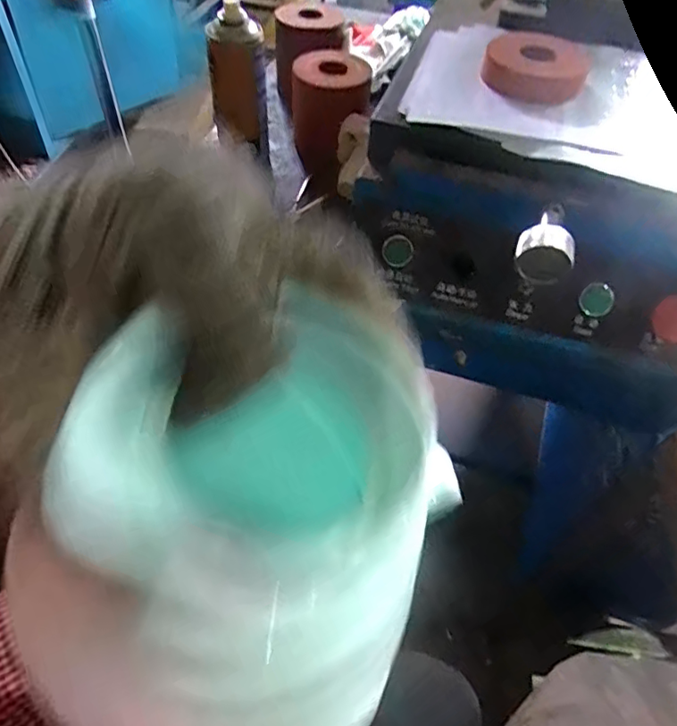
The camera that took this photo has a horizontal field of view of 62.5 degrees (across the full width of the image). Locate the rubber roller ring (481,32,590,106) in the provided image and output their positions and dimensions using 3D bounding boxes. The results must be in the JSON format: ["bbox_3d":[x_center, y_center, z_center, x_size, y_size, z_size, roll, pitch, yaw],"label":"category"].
[{"bbox_3d":[0.192,-0.289,0.543,0.097,0.027,0.106,2,50,-2],"label":"rubber roller ring"}]

